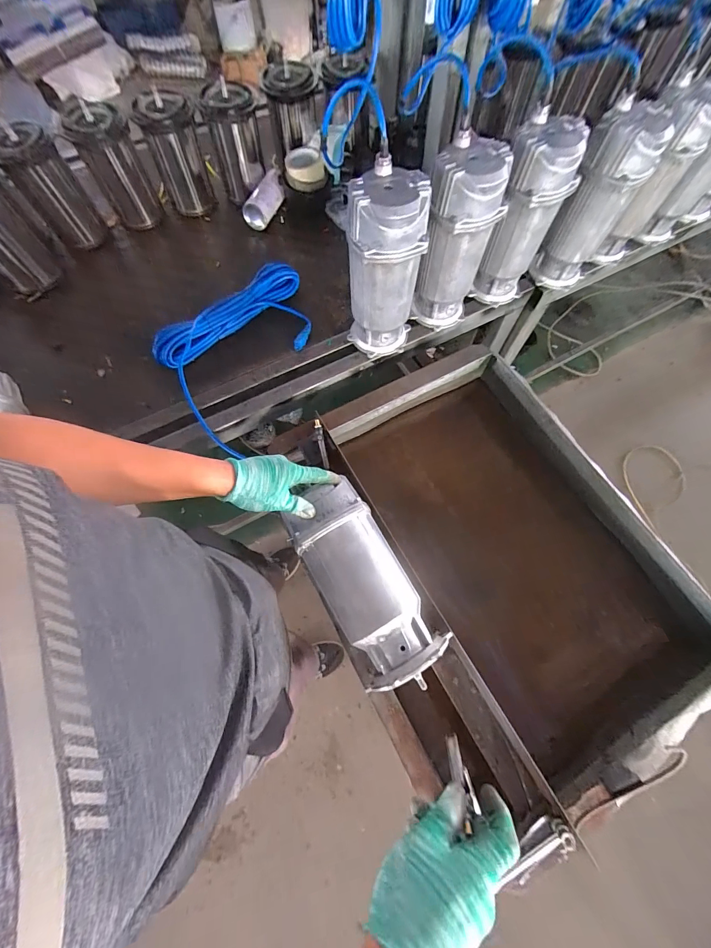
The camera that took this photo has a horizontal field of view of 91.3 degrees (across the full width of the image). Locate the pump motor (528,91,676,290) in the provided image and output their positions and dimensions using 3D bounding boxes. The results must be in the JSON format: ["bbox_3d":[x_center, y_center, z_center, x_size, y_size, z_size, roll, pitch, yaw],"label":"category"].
[{"bbox_3d":[0.498,-0.561,0.737,0.127,0.291,0.131,28,71,10],"label":"pump motor"}]

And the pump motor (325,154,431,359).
[{"bbox_3d":[0.048,-0.367,0.651,0.135,0.292,0.121,33,72,12],"label":"pump motor"}]

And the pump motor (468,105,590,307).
[{"bbox_3d":[0.333,-0.502,0.710,0.125,0.296,0.108,19,69,7],"label":"pump motor"}]

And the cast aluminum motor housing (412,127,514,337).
[{"bbox_3d":[0.188,-0.437,0.681,0.128,0.291,0.112,10,68,3],"label":"cast aluminum motor housing"}]

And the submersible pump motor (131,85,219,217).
[{"bbox_3d":[-0.439,-0.783,0.876,0.121,0.226,0.138,-23,70,-10],"label":"submersible pump motor"}]

